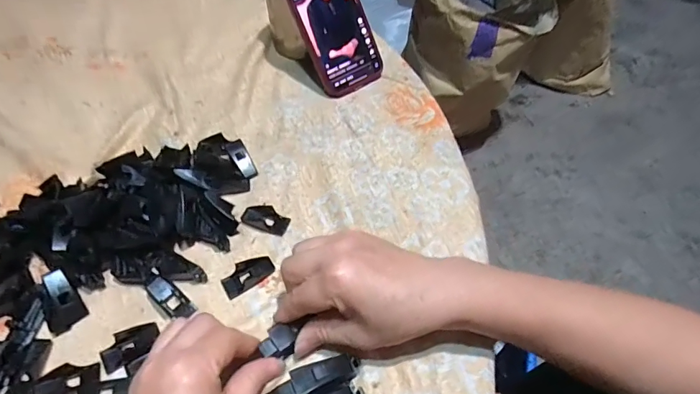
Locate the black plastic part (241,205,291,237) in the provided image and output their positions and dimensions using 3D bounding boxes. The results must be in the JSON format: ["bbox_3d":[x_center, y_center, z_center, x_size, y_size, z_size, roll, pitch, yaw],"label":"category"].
[{"bbox_3d":[-0.074,0.019,0.375,0.041,0.006,0.024,15,57,13],"label":"black plastic part"}]

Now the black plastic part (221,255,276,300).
[{"bbox_3d":[-0.083,0.062,0.346,0.042,0.006,0.022,-35,60,-21],"label":"black plastic part"}]

